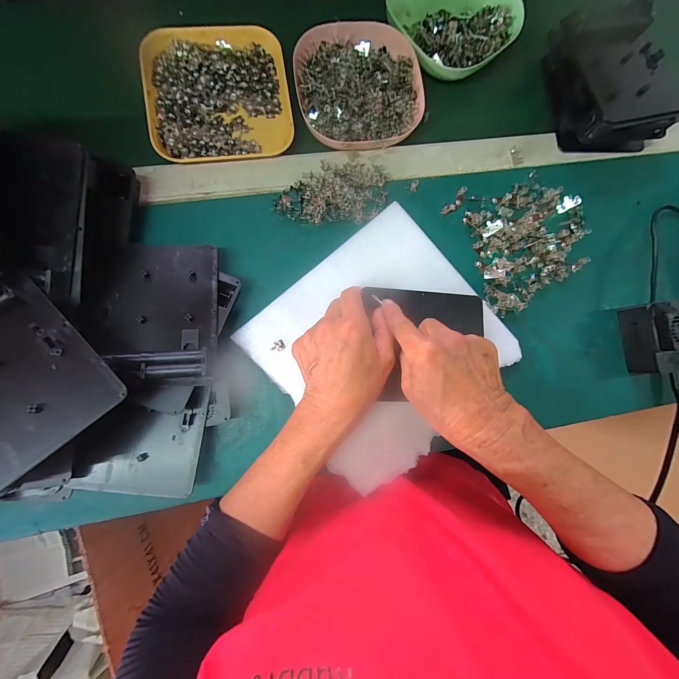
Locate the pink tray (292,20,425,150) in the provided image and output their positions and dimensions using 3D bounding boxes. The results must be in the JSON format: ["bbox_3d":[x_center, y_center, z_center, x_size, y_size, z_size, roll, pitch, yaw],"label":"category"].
[{"bbox_3d":[0.023,-0.280,0.335,0.135,0.027,0.147,-9,86,-7],"label":"pink tray"}]

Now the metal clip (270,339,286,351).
[{"bbox_3d":[-0.062,0.007,0.303,0.015,0.004,0.010,-23,88,-7],"label":"metal clip"}]

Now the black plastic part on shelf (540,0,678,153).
[{"bbox_3d":[0.315,-0.301,0.354,0.114,0.051,0.141,-12,87,-7],"label":"black plastic part on shelf"}]

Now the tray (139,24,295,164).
[{"bbox_3d":[-0.130,-0.267,0.332,0.146,0.015,0.149,-10,86,-7],"label":"tray"}]

